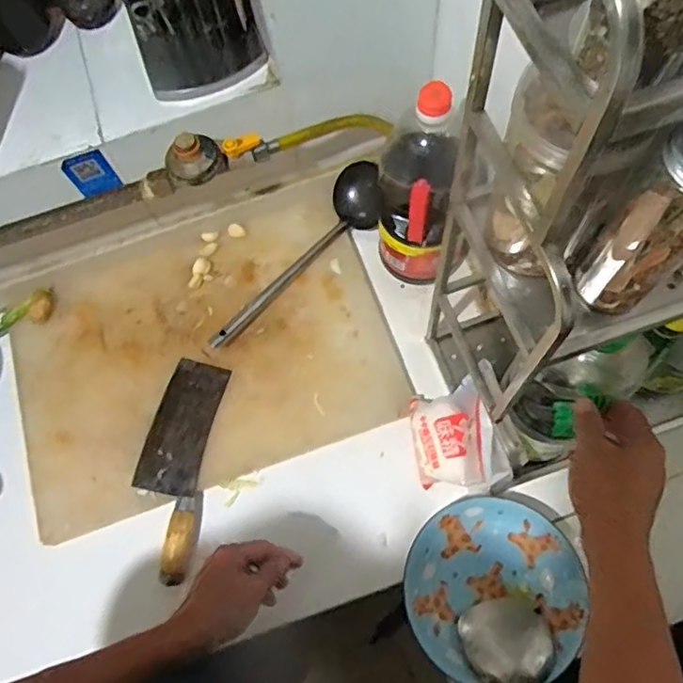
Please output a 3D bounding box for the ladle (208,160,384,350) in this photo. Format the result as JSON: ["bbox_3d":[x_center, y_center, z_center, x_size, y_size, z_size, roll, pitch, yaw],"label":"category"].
[{"bbox_3d":[-0.050,-0.110,0.800,0.077,0.052,0.328,33,76,15],"label":"ladle"}]

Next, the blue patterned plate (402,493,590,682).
[{"bbox_3d":[0.170,0.279,0.663,0.193,0.035,0.193,-2,70,4],"label":"blue patterned plate"}]

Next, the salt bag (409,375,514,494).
[{"bbox_3d":[0.130,0.104,0.668,0.087,0.129,0.124,-13,70,0],"label":"salt bag"}]

